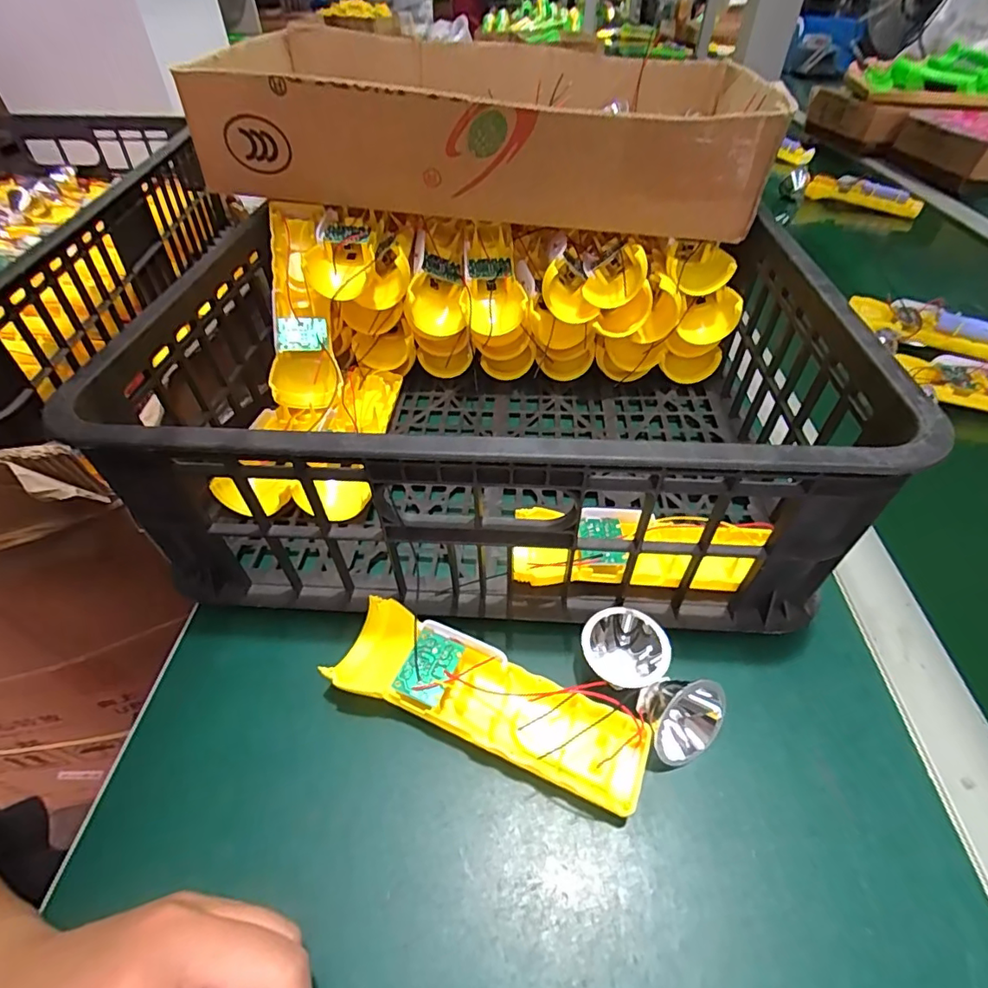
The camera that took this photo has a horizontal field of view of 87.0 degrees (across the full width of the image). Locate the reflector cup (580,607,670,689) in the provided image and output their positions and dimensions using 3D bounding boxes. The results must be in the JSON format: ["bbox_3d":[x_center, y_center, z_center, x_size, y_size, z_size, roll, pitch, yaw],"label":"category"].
[{"bbox_3d":[0.069,0.082,0.278,0.041,0.026,0.041,-2,47,2],"label":"reflector cup"}]

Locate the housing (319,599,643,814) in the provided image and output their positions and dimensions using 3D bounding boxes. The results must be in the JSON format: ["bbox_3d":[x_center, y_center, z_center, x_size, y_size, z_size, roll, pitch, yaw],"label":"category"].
[{"bbox_3d":[-0.004,0.105,0.268,0.162,0.029,0.050,15,50,17],"label":"housing"}]

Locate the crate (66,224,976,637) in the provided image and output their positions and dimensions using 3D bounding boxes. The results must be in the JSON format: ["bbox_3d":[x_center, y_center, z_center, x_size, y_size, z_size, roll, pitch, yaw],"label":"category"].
[{"bbox_3d":[0.001,-0.063,0.345,0.389,0.139,0.255,1,47,4],"label":"crate"}]

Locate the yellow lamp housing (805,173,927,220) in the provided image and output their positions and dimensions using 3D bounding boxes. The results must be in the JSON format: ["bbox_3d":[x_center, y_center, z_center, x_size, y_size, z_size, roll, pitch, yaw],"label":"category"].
[{"bbox_3d":[0.570,-0.462,0.804,0.156,0.034,0.029,27,52,24],"label":"yellow lamp housing"}]

